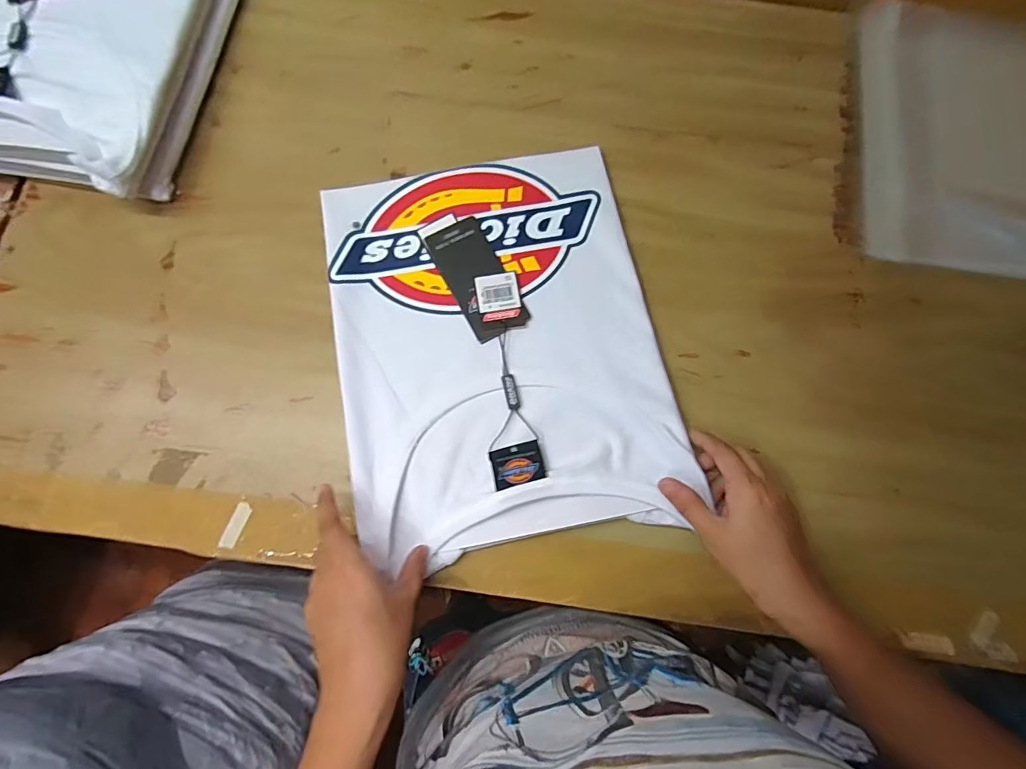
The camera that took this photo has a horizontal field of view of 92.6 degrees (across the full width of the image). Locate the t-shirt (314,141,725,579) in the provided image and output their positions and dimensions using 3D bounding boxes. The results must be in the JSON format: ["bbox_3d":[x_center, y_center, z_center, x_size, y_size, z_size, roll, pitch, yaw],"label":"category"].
[{"bbox_3d":[-0.013,-0.040,0.402,0.254,0.021,0.319,-11,79,-3],"label":"t-shirt"}]

